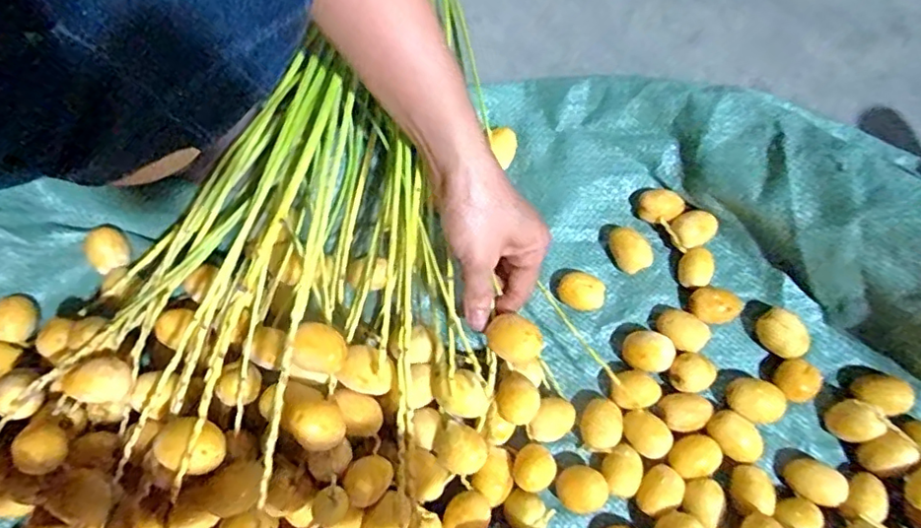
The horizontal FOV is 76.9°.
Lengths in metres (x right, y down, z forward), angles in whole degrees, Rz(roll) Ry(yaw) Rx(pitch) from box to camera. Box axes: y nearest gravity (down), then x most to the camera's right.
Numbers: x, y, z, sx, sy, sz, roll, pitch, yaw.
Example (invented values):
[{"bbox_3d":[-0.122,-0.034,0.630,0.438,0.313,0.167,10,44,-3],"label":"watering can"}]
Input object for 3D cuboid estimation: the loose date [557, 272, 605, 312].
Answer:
[{"bbox_3d":[0.101,0.024,0.486,0.038,0.022,0.027,10,72,3],"label":"loose date"}]

